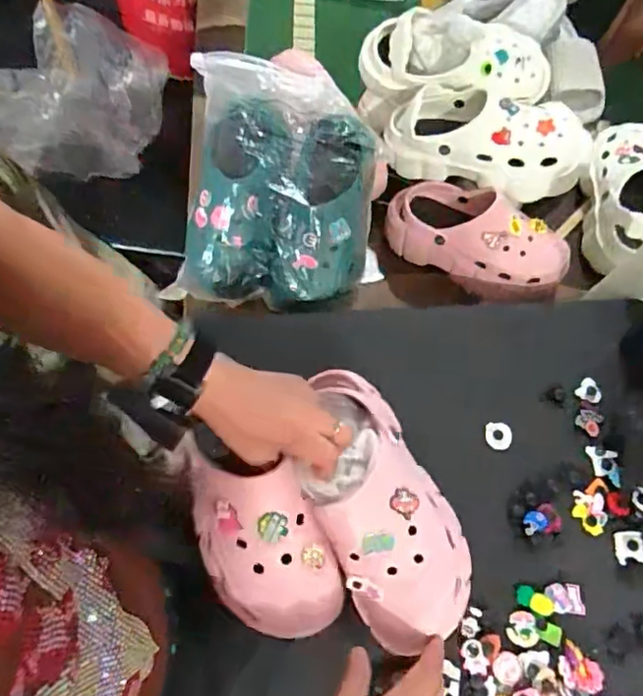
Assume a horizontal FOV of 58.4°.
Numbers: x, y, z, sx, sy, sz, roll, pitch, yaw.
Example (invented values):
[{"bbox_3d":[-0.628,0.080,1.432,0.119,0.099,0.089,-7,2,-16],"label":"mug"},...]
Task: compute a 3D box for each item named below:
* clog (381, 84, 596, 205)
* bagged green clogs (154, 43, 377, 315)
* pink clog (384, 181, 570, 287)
[{"bbox_3d":[0.226,-0.287,0.795,0.265,0.085,0.107,15,64,5],"label":"clog"},{"bbox_3d":[-0.058,-0.215,0.772,0.250,0.146,0.309,4,64,-1],"label":"bagged green clogs"},{"bbox_3d":[0.217,-0.157,0.813,0.258,0.092,0.105,25,66,9],"label":"pink clog"}]

